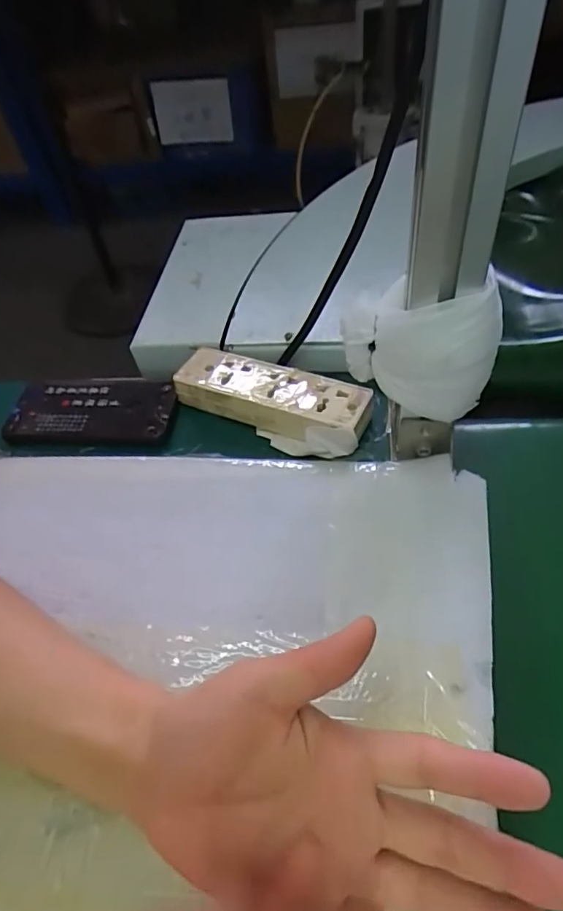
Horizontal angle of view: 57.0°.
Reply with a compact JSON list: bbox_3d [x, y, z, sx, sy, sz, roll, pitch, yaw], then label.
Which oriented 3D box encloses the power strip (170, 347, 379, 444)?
[{"bbox_3d":[-0.008,-0.051,0.446,0.169,0.032,0.052,17,56,20],"label":"power strip"}]

